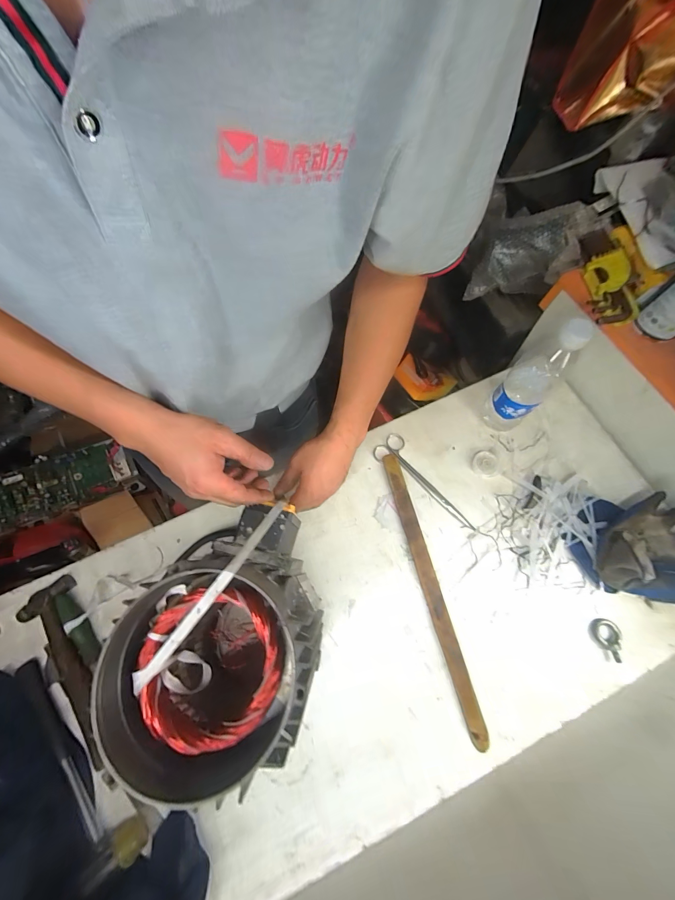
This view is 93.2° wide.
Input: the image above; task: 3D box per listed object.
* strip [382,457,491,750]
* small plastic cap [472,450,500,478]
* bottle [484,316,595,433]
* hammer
[{"bbox_3d":[0.133,0.191,0.464,0.024,0.007,0.389,-14,72,-3],"label":"strip"},{"bbox_3d":[0.242,0.022,0.521,0.042,0.010,0.044,-1,71,2],"label":"small plastic cap"},{"bbox_3d":[0.274,-0.095,0.452,0.066,0.210,0.072,39,77,13],"label":"bottle"},{"bbox_3d":[-0.364,0.294,0.422,0.069,0.029,0.236,-31,73,-8],"label":"hammer"}]

